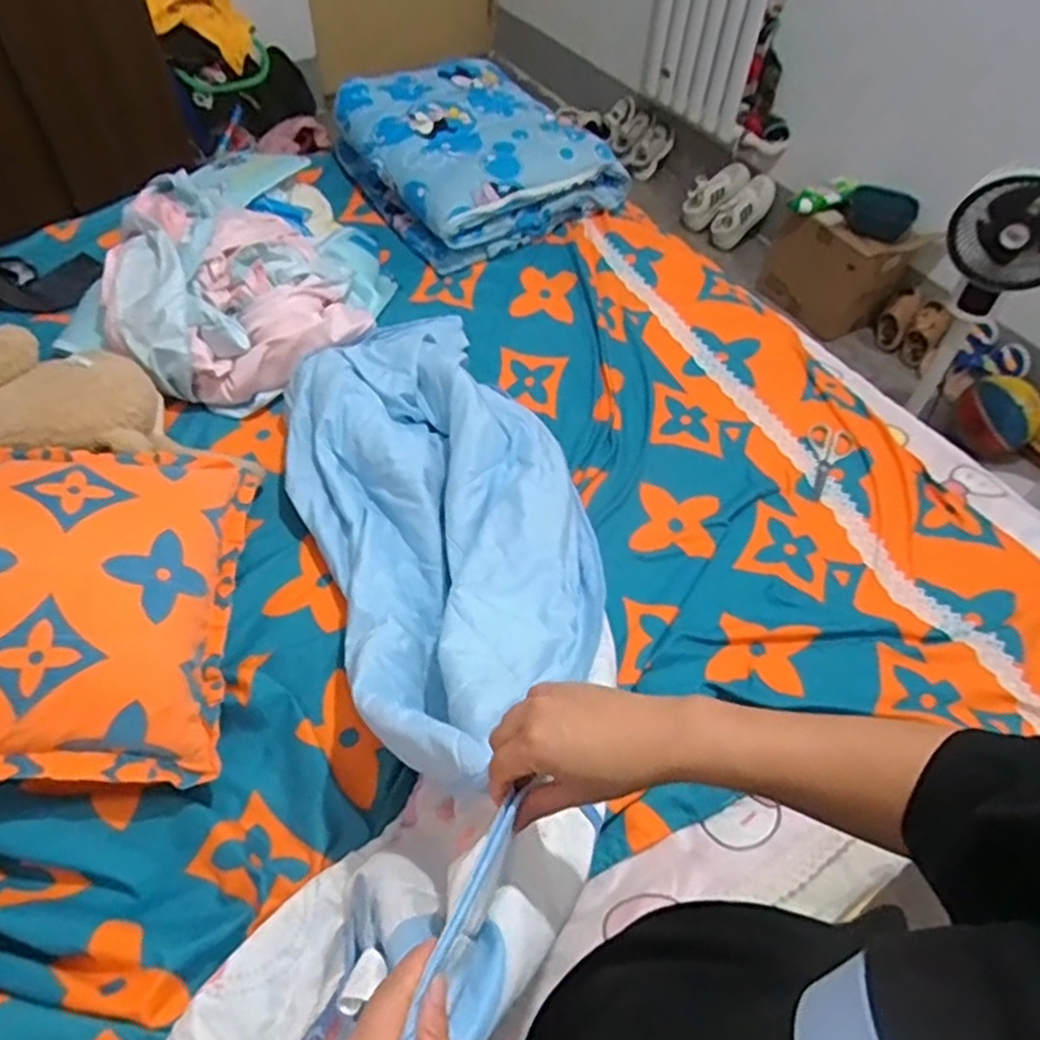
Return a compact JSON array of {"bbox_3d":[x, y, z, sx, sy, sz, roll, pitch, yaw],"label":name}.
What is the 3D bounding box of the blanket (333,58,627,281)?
[{"bbox_3d":[-0.093,-0.805,1.602,0.480,0.168,0.509,-29,61,-23],"label":"blanket"}]

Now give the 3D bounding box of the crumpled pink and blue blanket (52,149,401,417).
[{"bbox_3d":[-0.482,-0.482,1.343,0.491,0.167,0.639,19,55,10],"label":"crumpled pink and blue blanket"}]

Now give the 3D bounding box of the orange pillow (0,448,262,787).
[{"bbox_3d":[-0.667,0.075,0.857,0.614,0.153,0.445,-1,54,-5],"label":"orange pillow"}]

